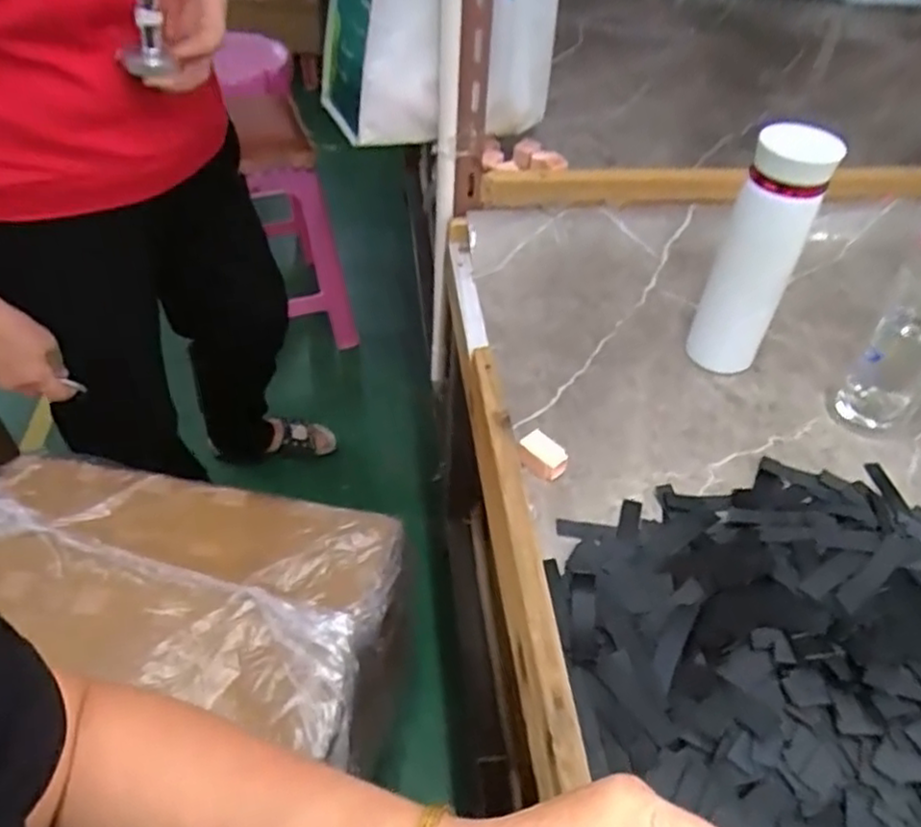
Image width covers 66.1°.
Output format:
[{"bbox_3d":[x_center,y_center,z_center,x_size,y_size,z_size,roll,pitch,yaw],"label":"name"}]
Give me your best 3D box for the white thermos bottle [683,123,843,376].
[{"bbox_3d":[0.260,-0.132,0.617,0.065,0.217,0.055,28,51,23],"label":"white thermos bottle"}]

